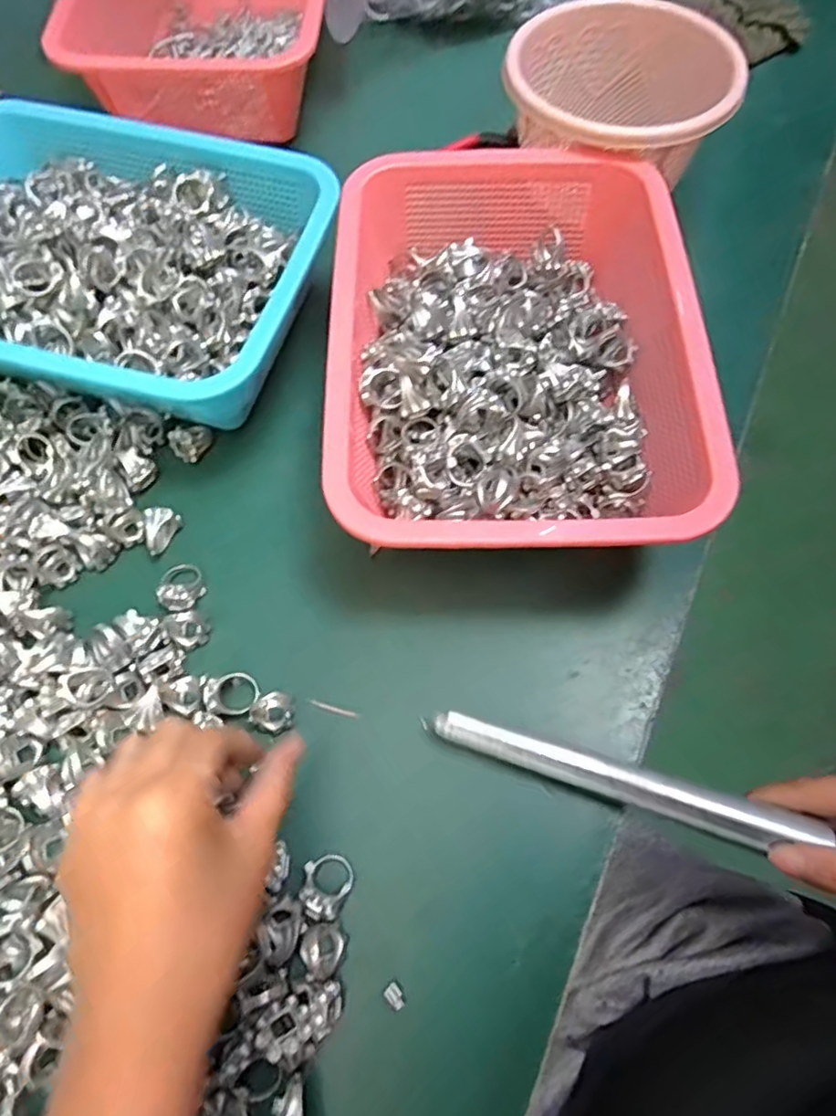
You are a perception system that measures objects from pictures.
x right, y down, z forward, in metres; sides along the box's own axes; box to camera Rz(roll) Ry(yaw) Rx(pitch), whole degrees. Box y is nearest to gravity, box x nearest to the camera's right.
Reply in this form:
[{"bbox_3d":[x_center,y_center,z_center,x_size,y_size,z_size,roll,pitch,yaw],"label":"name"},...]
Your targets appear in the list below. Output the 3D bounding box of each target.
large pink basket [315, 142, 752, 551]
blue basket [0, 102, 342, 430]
[{"bbox_3d":[0.049,-0.122,0.350,0.195,0.074,0.276,0,67,-2],"label":"large pink basket"},{"bbox_3d":[-0.193,-0.181,0.371,0.265,0.056,0.198,17,67,5],"label":"blue basket"}]

